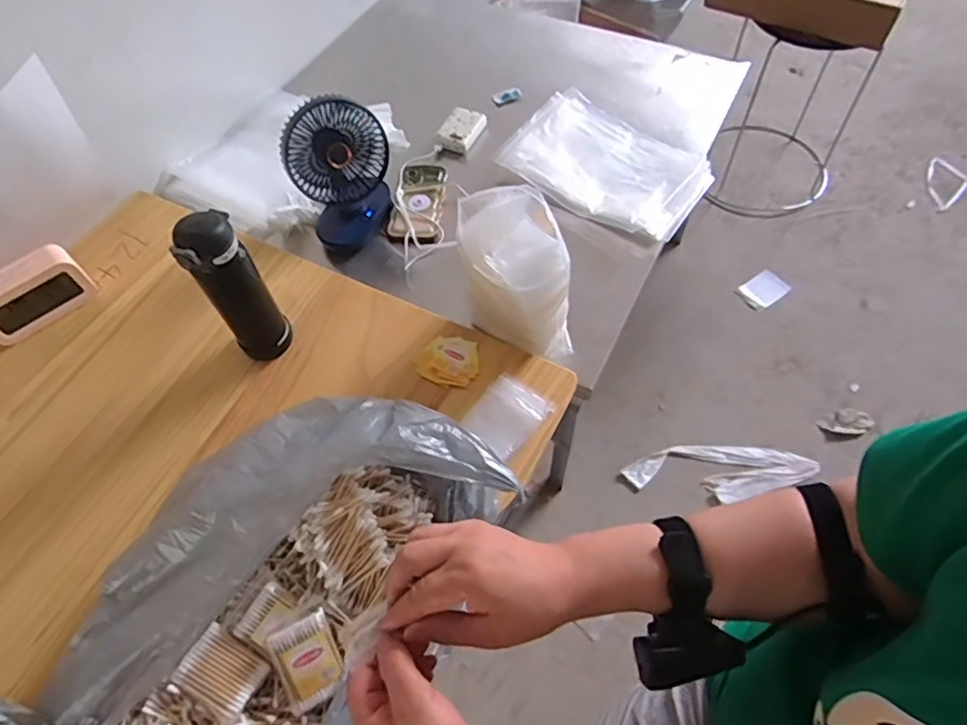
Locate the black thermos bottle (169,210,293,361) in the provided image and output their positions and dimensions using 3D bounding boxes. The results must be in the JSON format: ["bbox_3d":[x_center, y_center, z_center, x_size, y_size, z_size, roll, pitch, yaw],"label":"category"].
[{"bbox_3d":[-0.287,-0.081,0.695,0.061,0.211,0.056,-18,59,-7],"label":"black thermos bottle"}]

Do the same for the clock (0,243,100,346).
[{"bbox_3d":[-0.597,-0.089,0.785,0.136,0.079,0.051,-39,64,-18],"label":"clock"}]

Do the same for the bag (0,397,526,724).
[{"bbox_3d":[-0.212,0.263,0.530,0.290,0.124,0.531,28,65,19],"label":"bag"}]

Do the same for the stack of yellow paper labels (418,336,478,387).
[{"bbox_3d":[-0.043,-0.003,0.758,0.073,0.006,0.070,6,59,8],"label":"stack of yellow paper labels"}]

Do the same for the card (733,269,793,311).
[{"bbox_3d":[0.667,-0.173,1.407,0.124,0.019,0.077,-35,72,-10],"label":"card"}]

